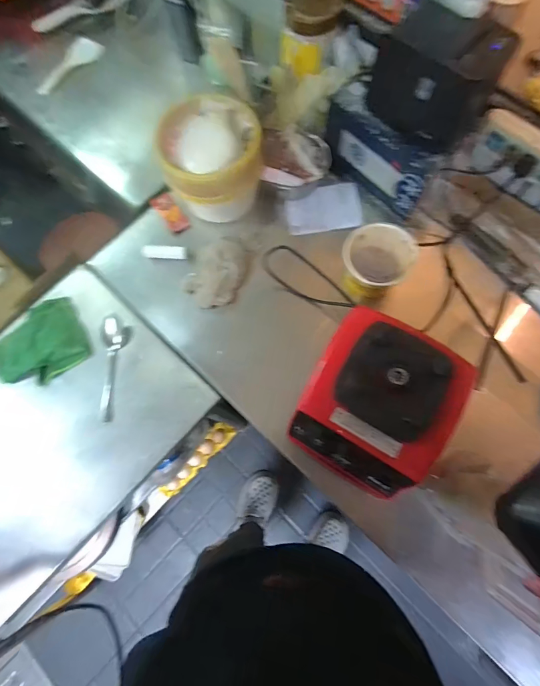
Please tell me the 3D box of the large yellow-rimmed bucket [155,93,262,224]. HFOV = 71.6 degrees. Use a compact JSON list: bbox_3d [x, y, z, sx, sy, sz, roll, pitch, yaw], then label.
[{"bbox_3d":[-0.096,-0.334,0.705,0.157,0.153,0.152,-1,75,2],"label":"large yellow-rimmed bucket"}]

